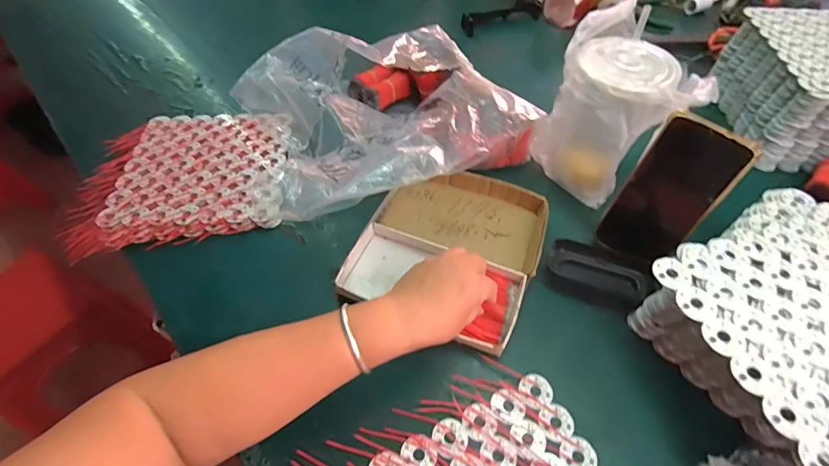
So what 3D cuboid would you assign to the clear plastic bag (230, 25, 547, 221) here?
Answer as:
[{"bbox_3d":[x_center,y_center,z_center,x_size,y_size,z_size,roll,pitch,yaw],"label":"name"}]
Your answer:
[{"bbox_3d":[-0.040,-0.169,0.582,0.346,0.116,0.306,-19,54,-15],"label":"clear plastic bag"}]

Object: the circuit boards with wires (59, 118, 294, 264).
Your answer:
[{"bbox_3d":[-0.299,-0.090,0.566,0.245,0.025,0.236,-6,54,-4],"label":"circuit boards with wires"}]

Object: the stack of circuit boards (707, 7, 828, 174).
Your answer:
[{"bbox_3d":[0.593,-0.208,0.604,0.223,0.121,0.228,2,52,1],"label":"stack of circuit boards"}]

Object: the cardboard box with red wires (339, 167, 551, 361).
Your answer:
[{"bbox_3d":[0.041,0.014,0.485,0.190,0.048,0.206,20,49,14],"label":"cardboard box with red wires"}]

